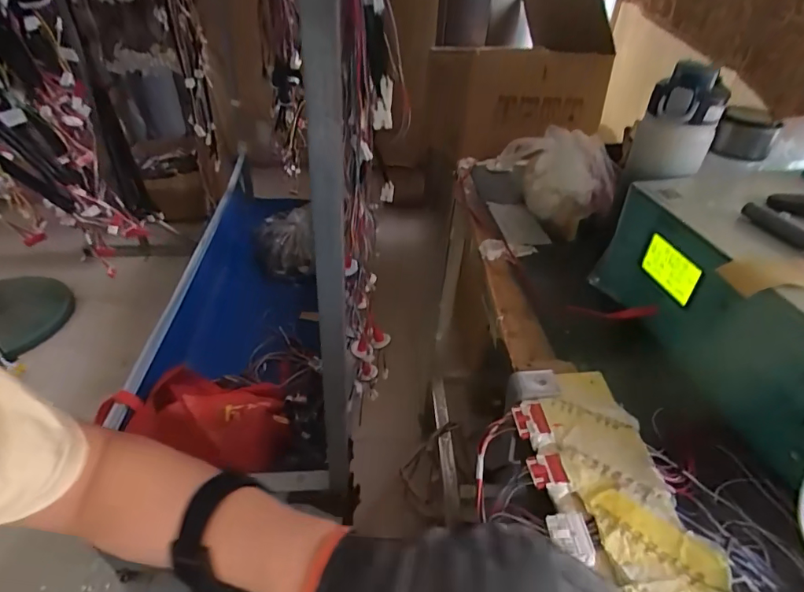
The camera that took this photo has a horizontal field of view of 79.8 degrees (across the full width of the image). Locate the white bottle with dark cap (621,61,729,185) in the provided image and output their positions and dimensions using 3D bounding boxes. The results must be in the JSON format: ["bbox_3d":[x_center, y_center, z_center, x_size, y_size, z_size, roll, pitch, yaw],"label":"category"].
[{"bbox_3d":[0.287,-0.175,0.509,0.073,0.119,0.064,22,42,23],"label":"white bottle with dark cap"}]

